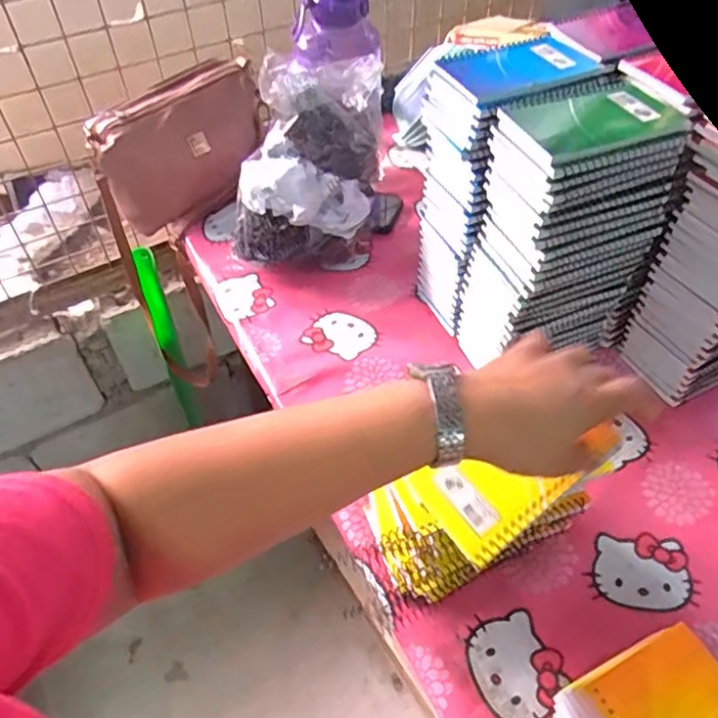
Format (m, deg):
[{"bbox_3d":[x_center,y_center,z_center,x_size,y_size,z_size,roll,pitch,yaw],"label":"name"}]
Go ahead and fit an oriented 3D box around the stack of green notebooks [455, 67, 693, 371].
[{"bbox_3d":[0.199,-0.110,0.618,0.158,0.279,0.110,-20,52,-15],"label":"stack of green notebooks"}]

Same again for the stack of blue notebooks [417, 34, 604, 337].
[{"bbox_3d":[0.145,-0.179,0.679,0.145,0.284,0.103,-27,54,-20],"label":"stack of blue notebooks"}]

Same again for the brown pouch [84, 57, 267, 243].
[{"bbox_3d":[-0.240,-0.289,0.872,0.250,0.175,0.055,-29,36,-7],"label":"brown pouch"}]

